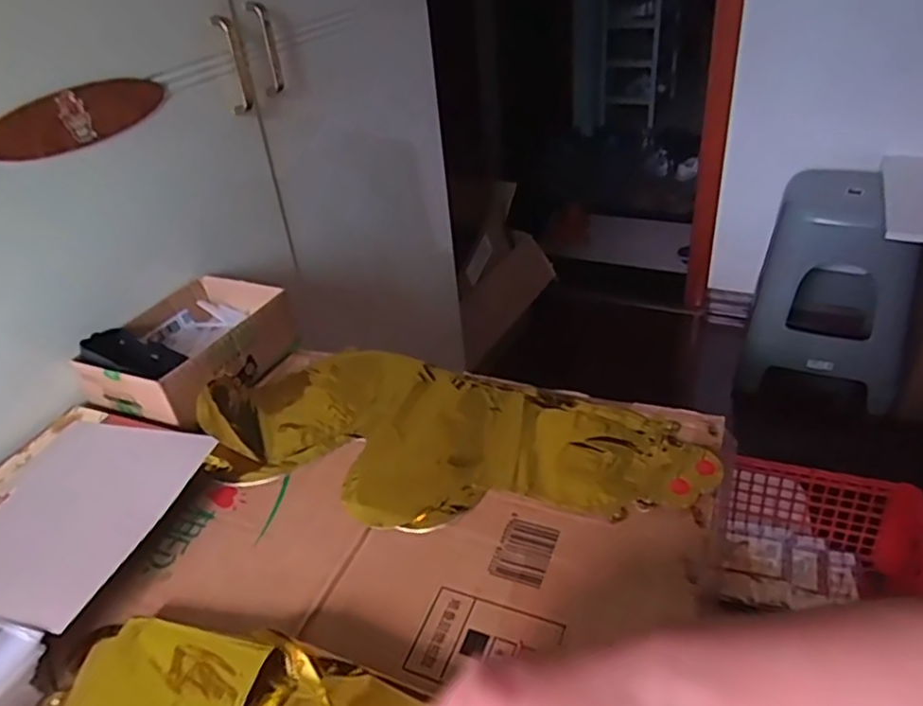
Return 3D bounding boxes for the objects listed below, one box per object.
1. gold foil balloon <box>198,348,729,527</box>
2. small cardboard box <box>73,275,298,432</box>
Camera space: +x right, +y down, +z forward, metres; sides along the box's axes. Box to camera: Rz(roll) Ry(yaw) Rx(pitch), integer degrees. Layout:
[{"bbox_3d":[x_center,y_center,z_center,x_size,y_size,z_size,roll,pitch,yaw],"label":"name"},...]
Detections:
[{"bbox_3d":[-0.022,0.068,0.587,0.436,0.023,0.196,12,39,23],"label":"gold foil balloon"},{"bbox_3d":[-0.285,-0.010,0.712,0.146,0.062,0.202,11,38,21],"label":"small cardboard box"}]

